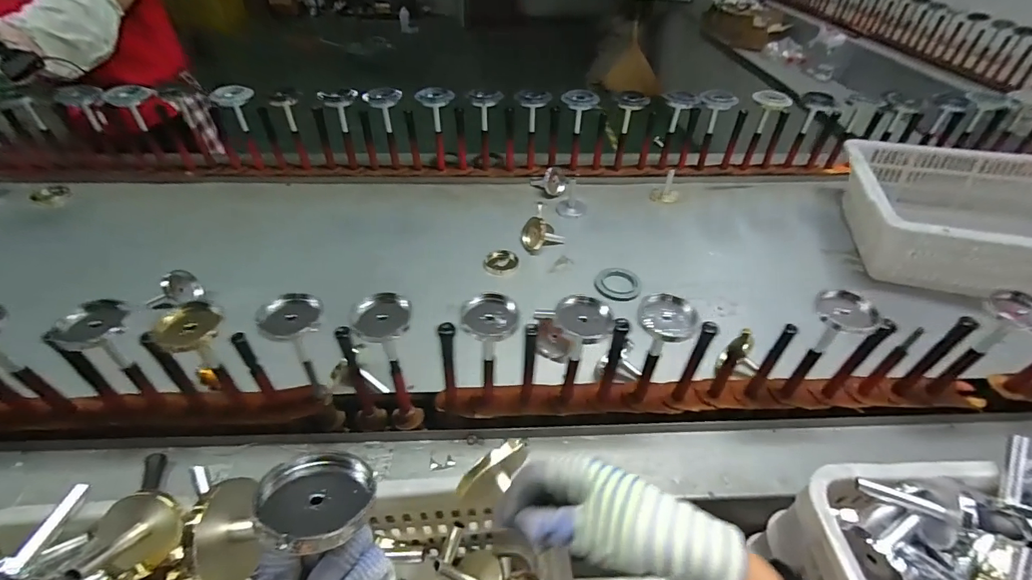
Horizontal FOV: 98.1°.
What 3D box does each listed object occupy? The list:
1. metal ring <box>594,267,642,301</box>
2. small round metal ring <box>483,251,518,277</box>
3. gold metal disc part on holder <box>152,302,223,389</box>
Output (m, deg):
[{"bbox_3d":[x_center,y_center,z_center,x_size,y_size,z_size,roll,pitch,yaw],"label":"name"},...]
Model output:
[{"bbox_3d":[0.185,-0.012,0.815,0.085,0.012,0.074,16,58,12],"label":"metal ring"},{"bbox_3d":[-0.029,-0.052,0.849,0.064,0.016,0.058,7,45,5],"label":"small round metal ring"},{"bbox_3d":[-0.357,0.075,0.521,0.063,0.115,0.065,34,52,28],"label":"gold metal disc part on holder"}]

